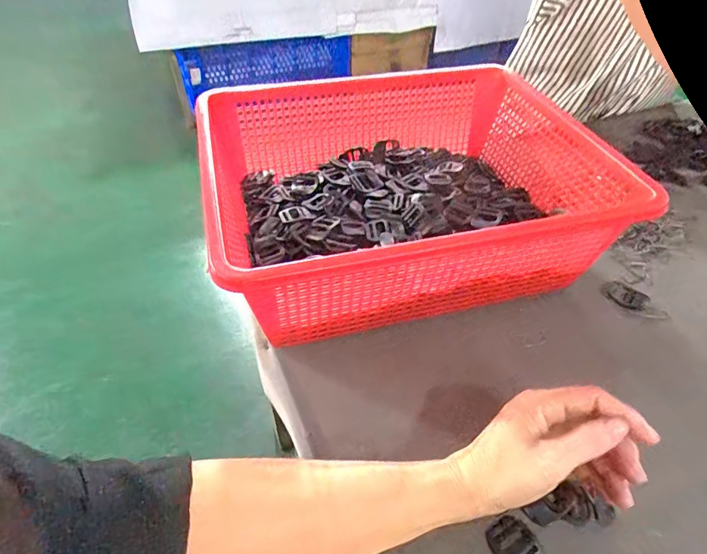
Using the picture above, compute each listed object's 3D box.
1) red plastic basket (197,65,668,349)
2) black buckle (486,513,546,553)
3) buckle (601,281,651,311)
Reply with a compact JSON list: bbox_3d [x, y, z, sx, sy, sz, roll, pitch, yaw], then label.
[{"bbox_3d":[0.077,-0.101,0.496,0.430,0.129,0.332,-10,46,-11],"label":"red plastic basket"},{"bbox_3d":[0.111,0.182,0.305,0.027,0.007,0.039,-26,51,-25],"label":"black buckle"},{"bbox_3d":[0.283,0.018,0.471,0.030,0.005,0.043,-29,52,-27],"label":"buckle"}]

